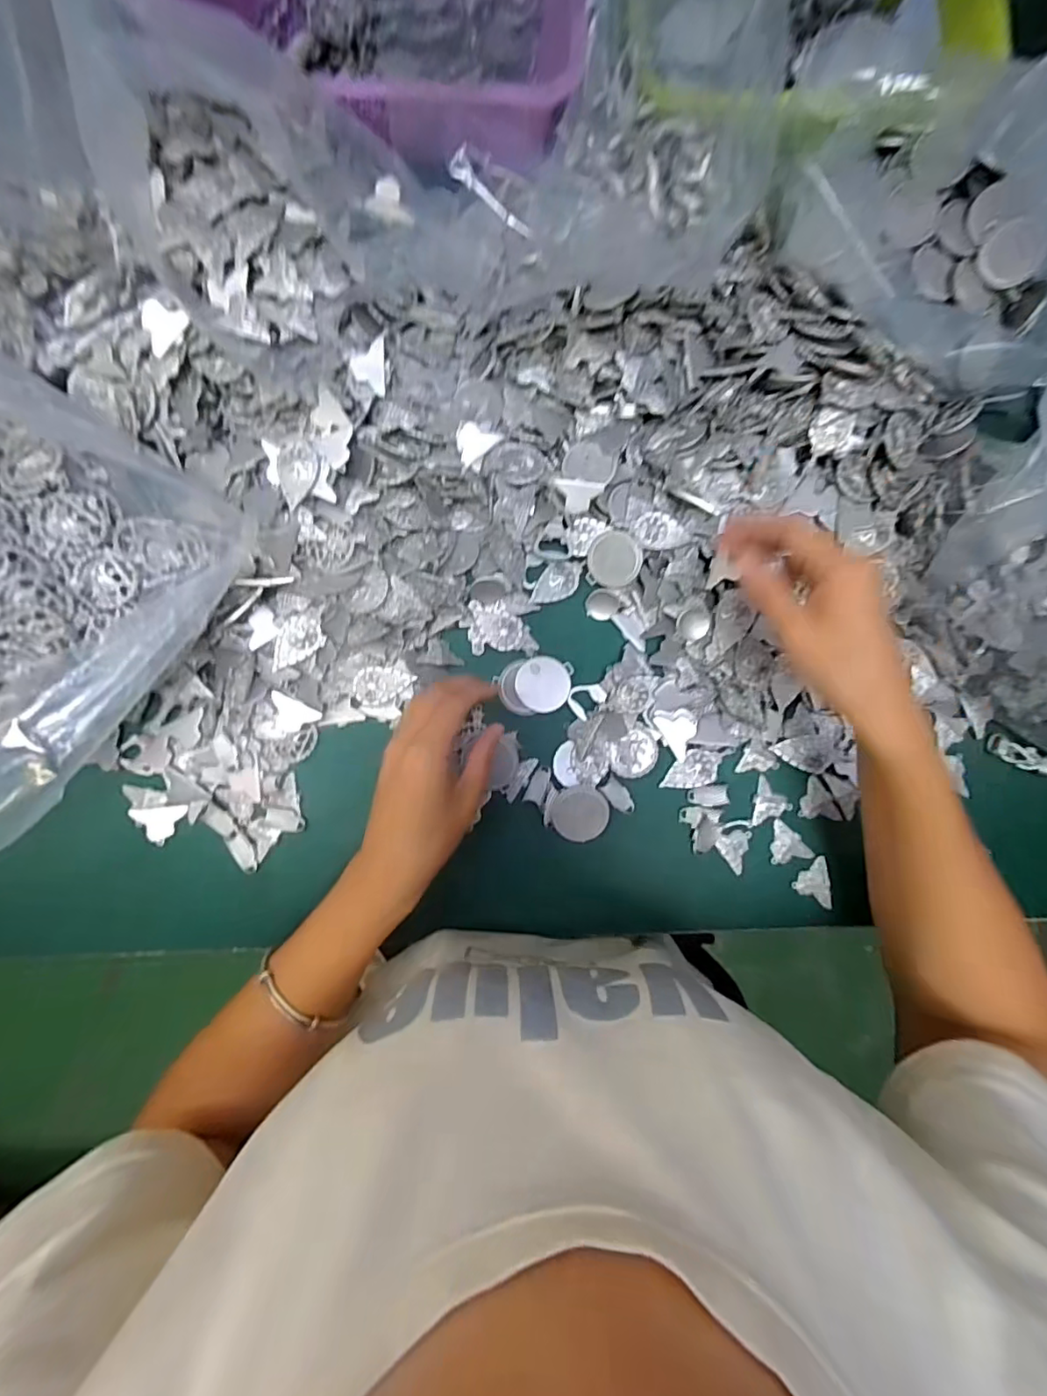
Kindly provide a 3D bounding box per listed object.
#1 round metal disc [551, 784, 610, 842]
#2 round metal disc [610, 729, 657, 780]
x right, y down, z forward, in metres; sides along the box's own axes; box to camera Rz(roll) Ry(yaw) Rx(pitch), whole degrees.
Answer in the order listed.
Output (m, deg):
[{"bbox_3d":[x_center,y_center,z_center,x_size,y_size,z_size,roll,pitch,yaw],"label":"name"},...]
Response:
[{"bbox_3d":[0.041,0.083,0.405,0.040,0.006,0.039,0,85,-2],"label":"round metal disc"},{"bbox_3d":[0.081,0.041,0.409,0.036,0.004,0.031,-41,87,-5],"label":"round metal disc"}]

